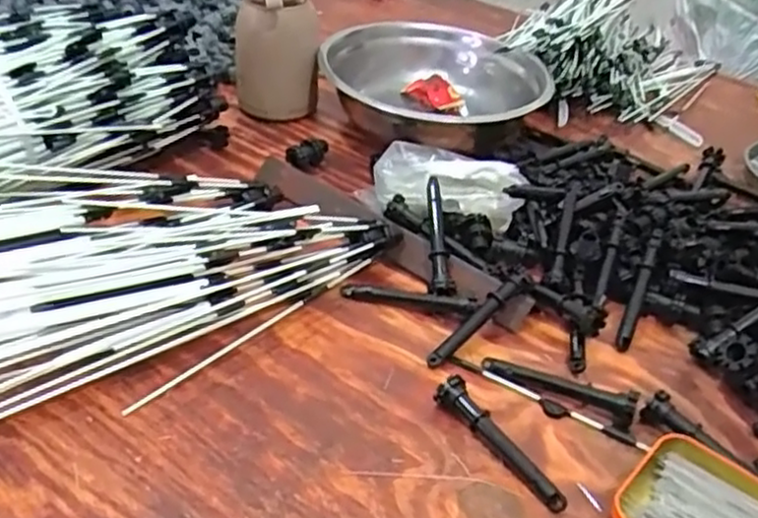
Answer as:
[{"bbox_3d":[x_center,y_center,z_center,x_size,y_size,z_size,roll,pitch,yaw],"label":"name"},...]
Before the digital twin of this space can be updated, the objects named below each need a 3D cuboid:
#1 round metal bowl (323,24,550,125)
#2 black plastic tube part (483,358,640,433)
[{"bbox_3d":[0.052,-0.164,0.706,0.217,0.062,0.181,15,38,12],"label":"round metal bowl"},{"bbox_3d":[0.111,0.077,0.442,0.093,0.019,0.016,18,39,17],"label":"black plastic tube part"}]

